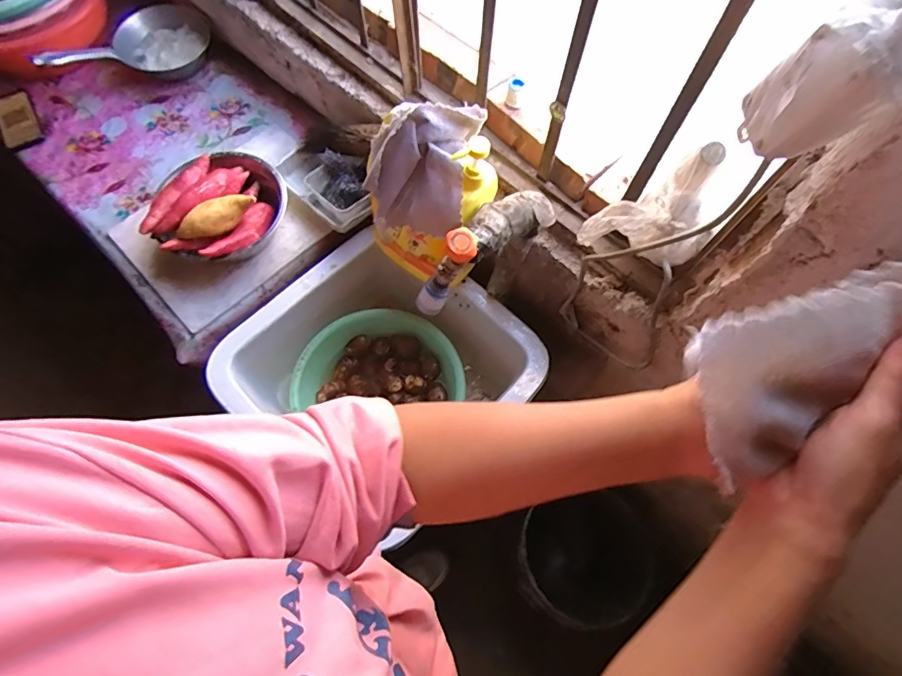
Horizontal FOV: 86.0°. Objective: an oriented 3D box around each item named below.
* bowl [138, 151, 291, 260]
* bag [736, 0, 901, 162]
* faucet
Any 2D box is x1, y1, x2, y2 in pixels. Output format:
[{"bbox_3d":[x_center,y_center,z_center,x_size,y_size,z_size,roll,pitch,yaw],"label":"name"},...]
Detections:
[{"bbox_3d":[-0.414,-0.228,0.880,0.235,0.127,0.216,-31,72,-11],"label":"bowl"},{"bbox_3d":[0.264,-0.177,0.315,0.059,0.126,0.082,-41,75,-14],"label":"bag"},{"bbox_3d":[0.042,-0.136,0.695,0.217,0.144,0.073,-32,73,-12],"label":"faucet"}]

